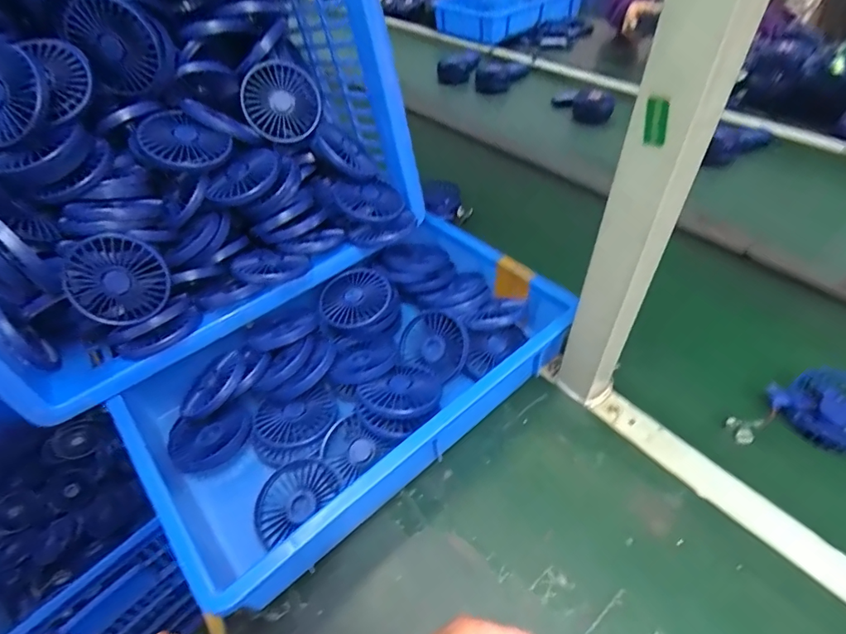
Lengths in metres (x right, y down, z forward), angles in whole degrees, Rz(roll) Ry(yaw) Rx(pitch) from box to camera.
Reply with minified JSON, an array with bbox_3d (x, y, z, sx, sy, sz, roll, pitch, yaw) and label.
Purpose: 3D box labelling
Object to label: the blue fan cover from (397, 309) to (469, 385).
[{"bbox_3d":[0.013,0.029,0.531,0.084,0.019,0.072,23,88,28],"label":"blue fan cover"}]

